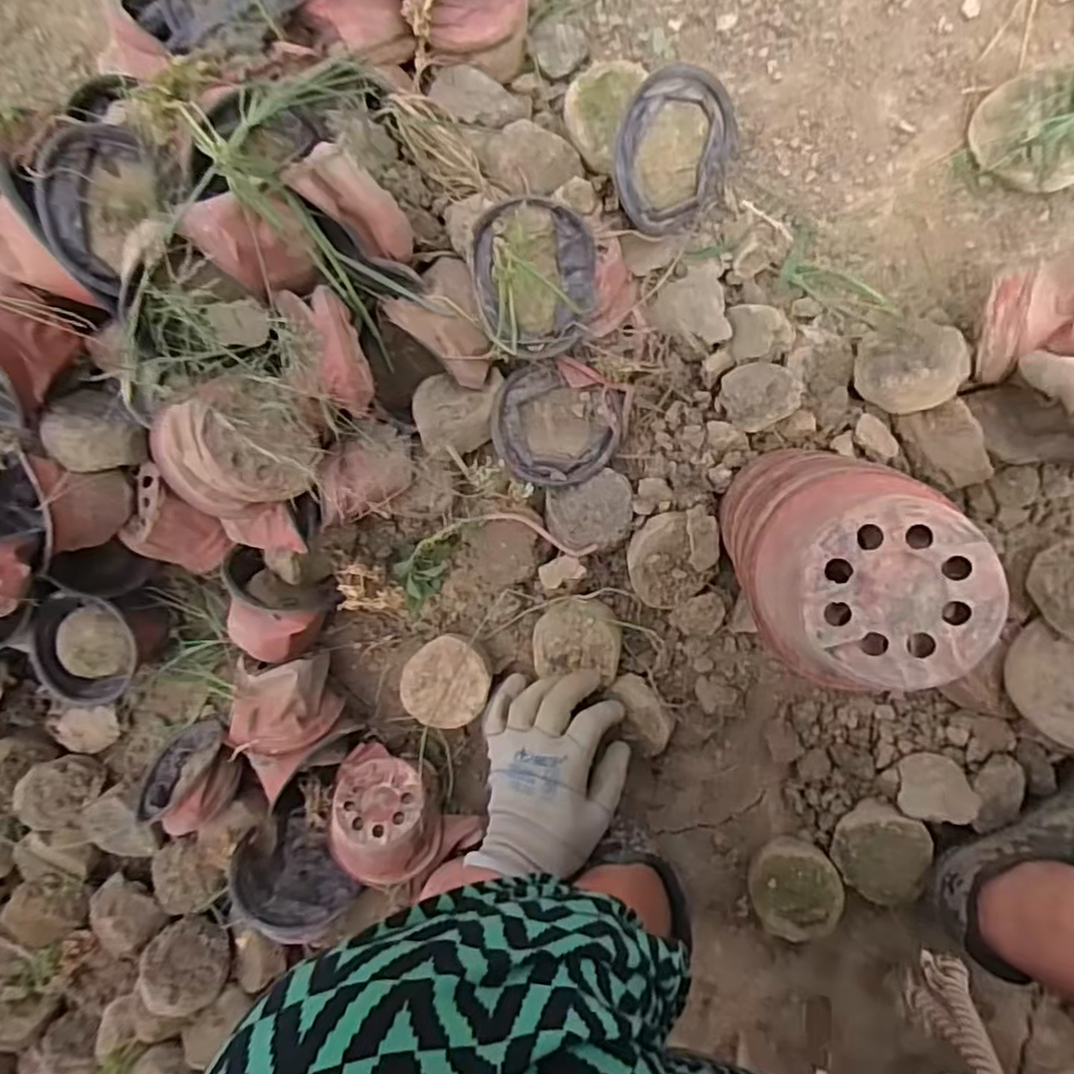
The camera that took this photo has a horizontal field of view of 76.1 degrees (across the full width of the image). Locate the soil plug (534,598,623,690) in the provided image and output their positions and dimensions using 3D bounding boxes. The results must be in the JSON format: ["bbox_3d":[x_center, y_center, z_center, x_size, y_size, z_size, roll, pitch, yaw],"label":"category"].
[{"bbox_3d":[0.033,0.078,0.543,0.067,0.032,0.060,8,94,9],"label":"soil plug"}]

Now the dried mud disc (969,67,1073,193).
[{"bbox_3d":[0.345,-0.277,0.468,0.082,0.038,0.065,38,98,5],"label":"dried mud disc"}]

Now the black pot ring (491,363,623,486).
[{"bbox_3d":[0.012,-0.083,0.521,0.096,0.014,0.085,25,97,7],"label":"black pot ring"}]

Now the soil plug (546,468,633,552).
[{"bbox_3d":[0.043,-0.019,0.537,0.066,0.031,0.055,-21,90,10],"label":"soil plug"}]

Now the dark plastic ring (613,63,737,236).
[{"bbox_3d":[0.094,-0.273,0.489,0.103,0.028,0.102,-15,125,-23],"label":"dark plastic ring"}]

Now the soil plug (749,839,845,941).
[{"bbox_3d":[0.203,0.276,0.542,0.064,0.035,0.069,1,93,9],"label":"soil plug"}]

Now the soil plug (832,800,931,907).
[{"bbox_3d":[0.260,0.237,0.518,0.066,0.029,0.066,1,93,9],"label":"soil plug"}]

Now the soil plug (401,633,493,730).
[{"bbox_3d":[-0.072,0.115,0.563,0.068,0.036,0.073,1,93,9],"label":"soil plug"}]

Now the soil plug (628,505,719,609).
[{"bbox_3d":[0.105,0.016,0.523,0.067,0.041,0.069,1,93,9],"label":"soil plug"}]

